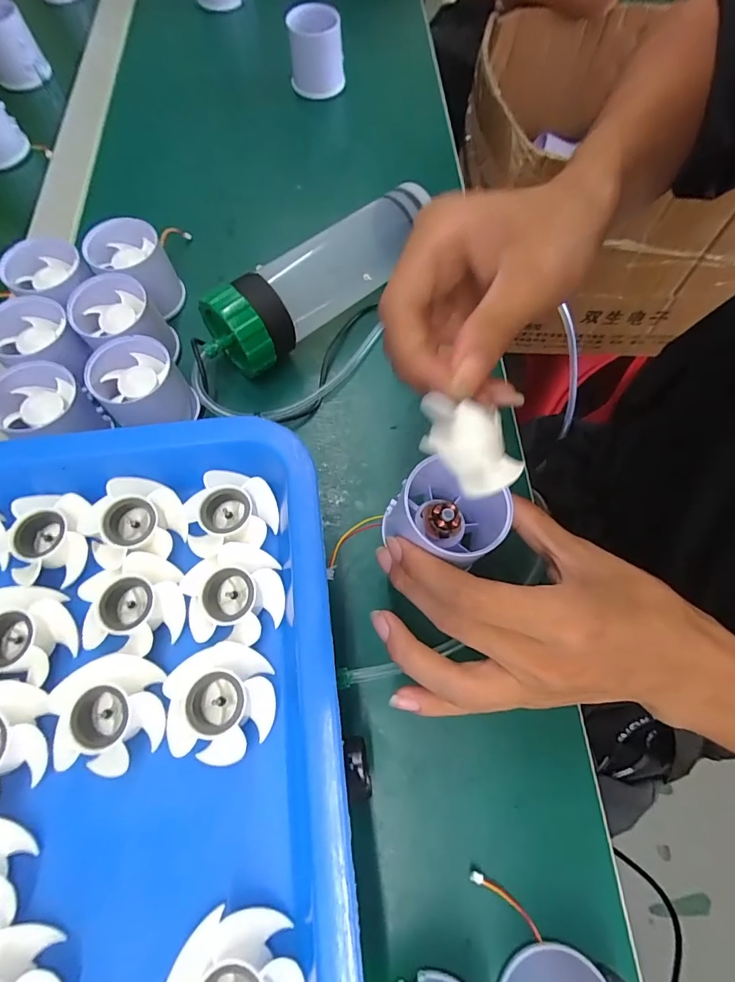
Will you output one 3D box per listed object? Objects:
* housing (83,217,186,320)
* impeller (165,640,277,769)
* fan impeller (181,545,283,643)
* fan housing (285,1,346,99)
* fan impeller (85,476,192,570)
[{"bbox_3d":[-0.170,-0.162,0.331,0.051,0.049,0.055,1,67,-2],"label":"housing"},{"bbox_3d":[-0.060,0.086,0.182,0.040,0.015,0.043,0,67,1],"label":"impeller"},{"bbox_3d":[-0.059,0.046,0.198,0.040,0.015,0.042,0,67,1],"label":"fan impeller"},{"bbox_3d":[-0.051,-0.440,0.449,0.054,0.058,0.044,-5,67,-1],"label":"fan housing"},{"bbox_3d":[-0.109,0.015,0.210,0.042,0.017,0.042,0,67,1],"label":"fan impeller"}]

